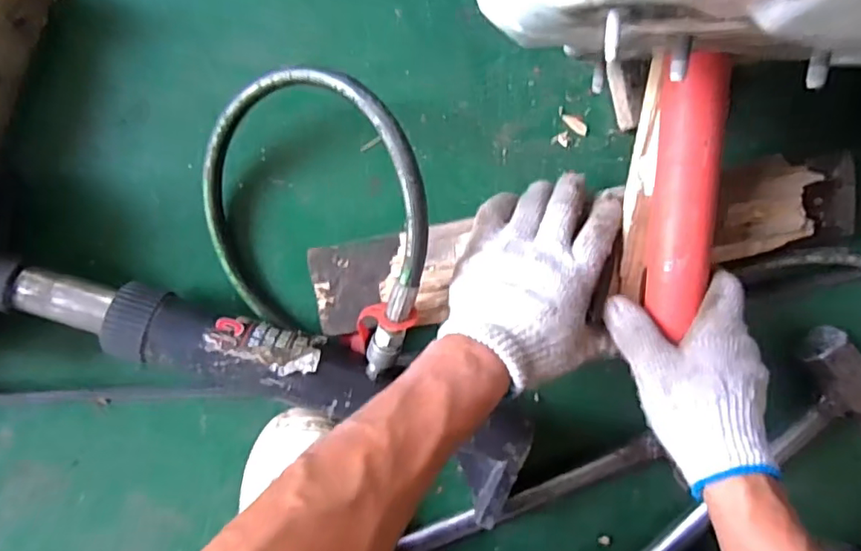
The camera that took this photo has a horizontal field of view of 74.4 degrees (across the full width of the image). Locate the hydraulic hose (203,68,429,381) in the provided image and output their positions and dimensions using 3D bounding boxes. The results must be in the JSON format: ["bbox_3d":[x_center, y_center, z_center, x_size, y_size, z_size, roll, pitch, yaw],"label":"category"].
[{"bbox_3d":[-0.091,-0.042,0.424,0.181,0.118,0.202,15,98,-6],"label":"hydraulic hose"}]

